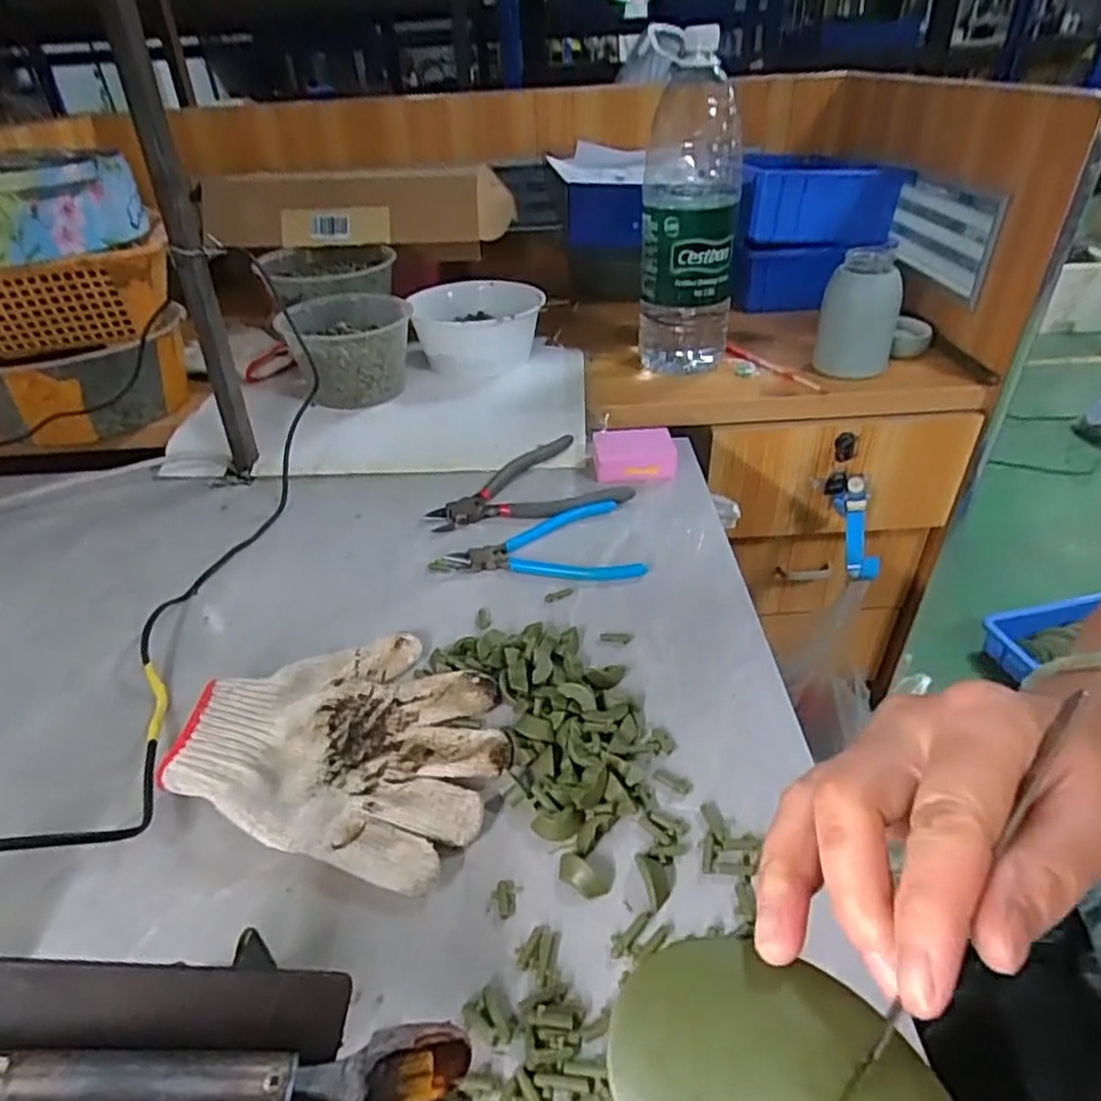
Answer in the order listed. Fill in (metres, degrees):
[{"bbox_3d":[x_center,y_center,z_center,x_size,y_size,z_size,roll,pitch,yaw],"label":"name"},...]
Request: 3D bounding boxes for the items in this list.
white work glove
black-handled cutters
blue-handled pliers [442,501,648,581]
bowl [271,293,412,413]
[{"bbox_3d":[-0.111,0.104,0.396,0.173,0.027,0.143,10,39,18],"label":"white work glove"},{"bbox_3d":[-0.026,-0.060,0.614,0.168,0.012,0.115,-13,38,-12],"label":"black-handled cutters"},{"bbox_3d":[-0.005,0.001,0.539,0.141,0.009,0.093,-11,38,-10],"label":"blue-handled pliers"},{"bbox_3d":[-0.217,-0.224,0.772,0.131,0.090,0.131,-3,37,2],"label":"bowl"}]

